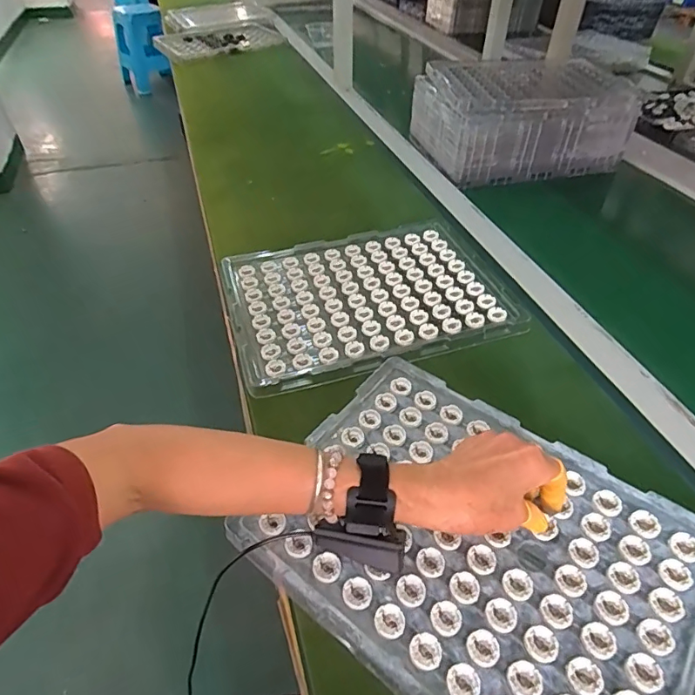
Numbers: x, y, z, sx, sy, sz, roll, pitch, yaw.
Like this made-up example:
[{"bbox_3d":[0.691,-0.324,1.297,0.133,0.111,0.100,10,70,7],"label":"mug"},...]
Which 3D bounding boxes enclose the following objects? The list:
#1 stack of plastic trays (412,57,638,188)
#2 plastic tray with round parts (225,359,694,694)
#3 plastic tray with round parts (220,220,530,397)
[{"bbox_3d":[0.335,-0.457,0.959,0.367,0.123,0.255,-9,45,-10],"label":"stack of plastic trays"},{"bbox_3d":[0.106,0.160,0.405,0.336,0.014,0.252,29,52,27],"label":"plastic tray with round parts"},{"bbox_3d":[0.021,-0.070,0.646,0.345,0.016,0.257,-13,46,-12],"label":"plastic tray with round parts"}]

